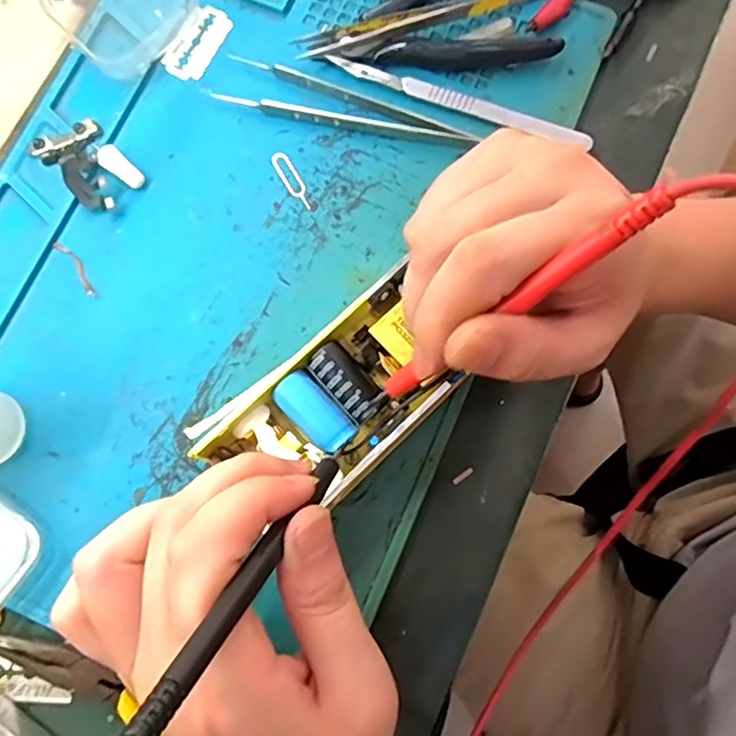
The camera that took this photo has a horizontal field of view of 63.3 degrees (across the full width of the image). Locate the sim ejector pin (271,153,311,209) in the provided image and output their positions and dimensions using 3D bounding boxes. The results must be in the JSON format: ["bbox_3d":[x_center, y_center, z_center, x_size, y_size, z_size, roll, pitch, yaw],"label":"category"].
[{"bbox_3d":[-0.037,-0.092,0.292,0.009,0.004,0.033,-32,81,-6],"label":"sim ejector pin"}]

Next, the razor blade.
[{"bbox_3d":[-0.087,-0.167,0.306,0.022,0.004,0.042,30,80,6],"label":"razor blade"}]

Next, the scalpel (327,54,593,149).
[{"bbox_3d":[0.045,-0.131,0.296,0.134,0.005,0.010,19,80,4],"label":"scalpel"}]

